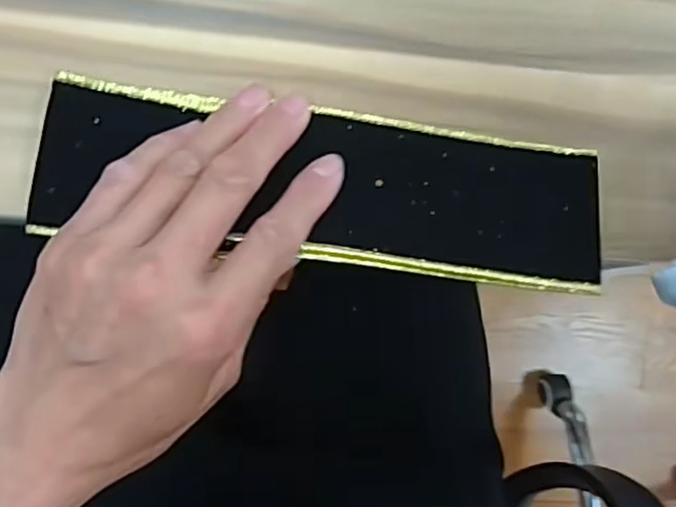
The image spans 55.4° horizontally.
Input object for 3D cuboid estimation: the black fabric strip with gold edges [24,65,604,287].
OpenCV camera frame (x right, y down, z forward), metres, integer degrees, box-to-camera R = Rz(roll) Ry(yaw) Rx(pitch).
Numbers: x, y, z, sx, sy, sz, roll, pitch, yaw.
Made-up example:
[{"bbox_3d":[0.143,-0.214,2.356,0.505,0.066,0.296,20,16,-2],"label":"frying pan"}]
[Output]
[{"bbox_3d":[-0.003,-0.027,0.249,0.215,0.012,0.060,7,75,-5],"label":"black fabric strip with gold edges"}]

